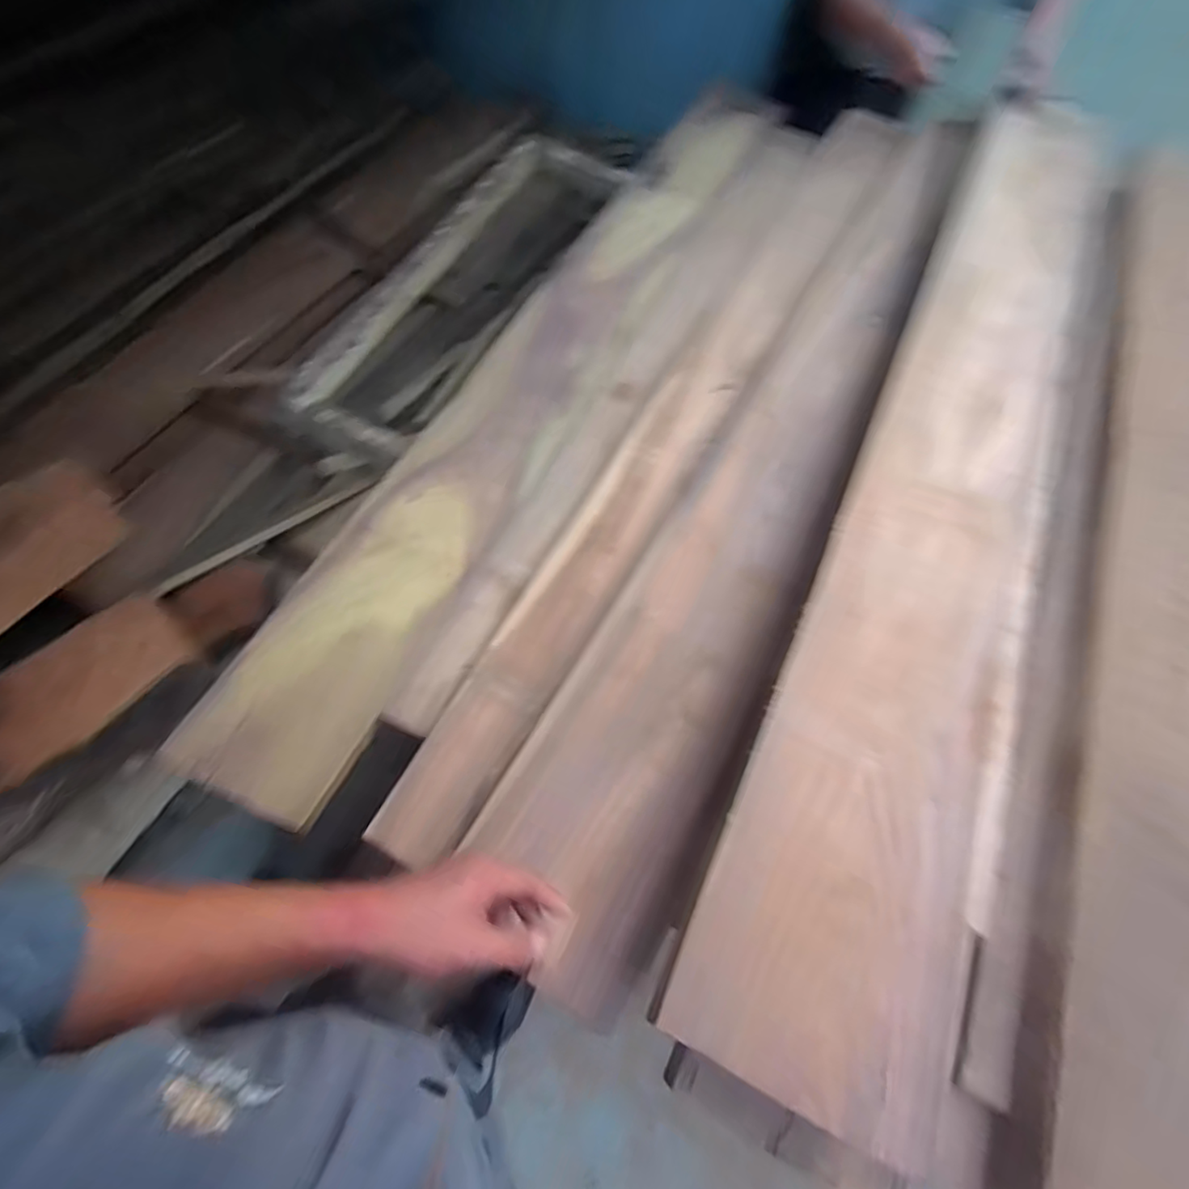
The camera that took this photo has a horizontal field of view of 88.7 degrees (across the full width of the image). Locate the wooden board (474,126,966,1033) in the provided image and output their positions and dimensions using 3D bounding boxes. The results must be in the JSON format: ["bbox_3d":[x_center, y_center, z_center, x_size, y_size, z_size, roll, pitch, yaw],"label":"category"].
[{"bbox_3d":[0.352,-0.321,1.035,0.228,0.042,1.806,23,63,14],"label":"wooden board"}]

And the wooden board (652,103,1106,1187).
[{"bbox_3d":[0.560,-0.268,0.888,0.264,0.028,1.741,28,63,3],"label":"wooden board"}]

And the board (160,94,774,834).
[{"bbox_3d":[-0.052,-0.499,1.166,0.209,0.030,1.848,27,62,3],"label":"board"}]

